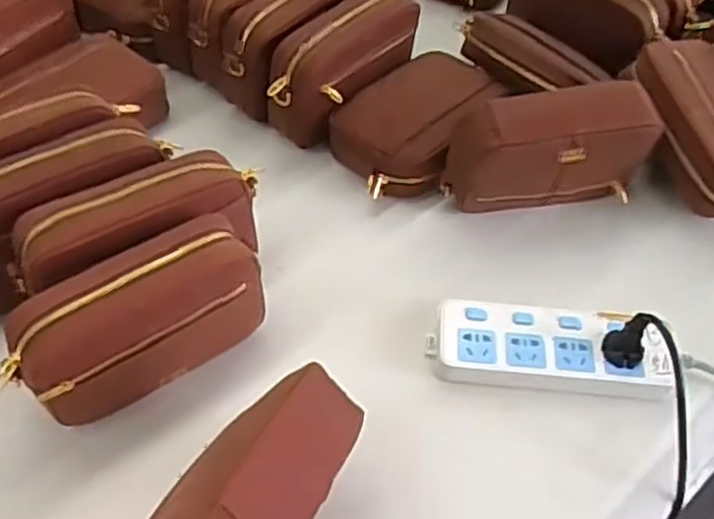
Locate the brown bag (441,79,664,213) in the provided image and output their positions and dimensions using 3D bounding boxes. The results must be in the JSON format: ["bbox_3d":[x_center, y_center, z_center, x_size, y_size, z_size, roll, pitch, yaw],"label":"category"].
[{"bbox_3d":[0.187,-0.108,0.715,0.188,0.117,0.066,-4,51,-6],"label":"brown bag"}]

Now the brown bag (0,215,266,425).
[{"bbox_3d":[-0.172,0.051,0.581,0.200,0.111,0.073,-33,60,-26],"label":"brown bag"}]

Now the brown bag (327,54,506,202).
[{"bbox_3d":[0.066,-0.149,0.798,0.125,0.064,0.198,36,58,23],"label":"brown bag"}]

